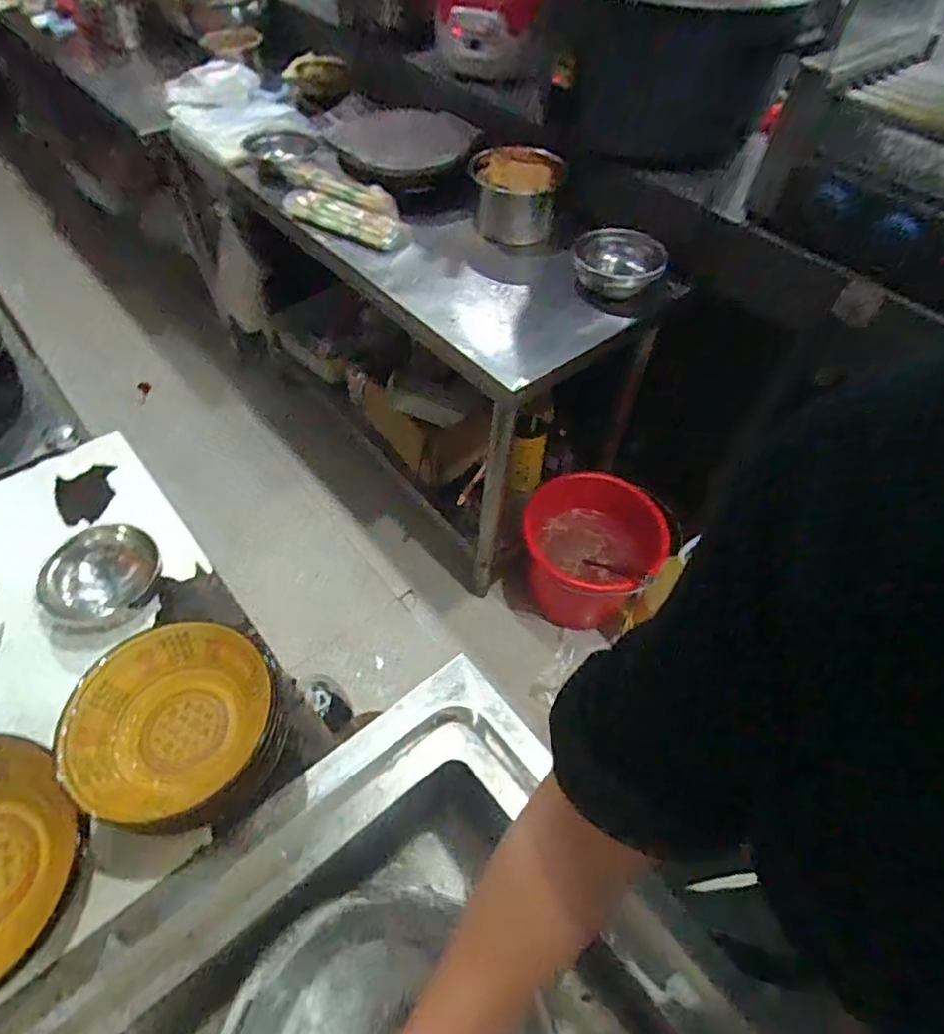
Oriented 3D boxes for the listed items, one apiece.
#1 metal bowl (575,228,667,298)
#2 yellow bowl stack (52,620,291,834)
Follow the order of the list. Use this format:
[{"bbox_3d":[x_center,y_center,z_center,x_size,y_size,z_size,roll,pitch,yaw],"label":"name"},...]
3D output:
[{"bbox_3d":[0.262,-0.446,1.077,0.162,0.069,0.162,12,53,6],"label":"metal bowl"},{"bbox_3d":[-0.264,0.191,0.547,0.158,0.092,0.173,14,53,8],"label":"yellow bowl stack"}]

